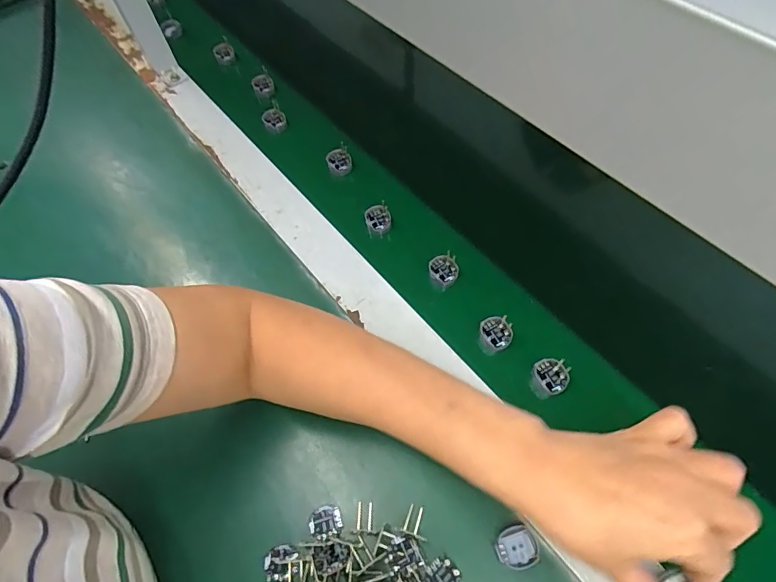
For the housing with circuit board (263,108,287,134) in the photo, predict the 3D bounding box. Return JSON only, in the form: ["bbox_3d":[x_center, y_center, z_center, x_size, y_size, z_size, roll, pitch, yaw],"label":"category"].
[{"bbox_3d":[-0.141,-0.212,0.571,0.028,0.027,0.012,-11,62,-2],"label":"housing with circuit board"}]

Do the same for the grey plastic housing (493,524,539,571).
[{"bbox_3d":[0.089,0.179,0.317,0.028,0.009,0.025,-17,62,-5],"label":"grey plastic housing"}]

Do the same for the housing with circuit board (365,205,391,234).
[{"bbox_3d":[-0.011,-0.075,0.476,0.025,0.017,0.023,-2,62,3],"label":"housing with circuit board"}]

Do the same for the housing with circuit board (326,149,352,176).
[{"bbox_3d":[-0.057,-0.147,0.521,0.025,0.026,0.020,39,68,22],"label":"housing with circuit board"}]

